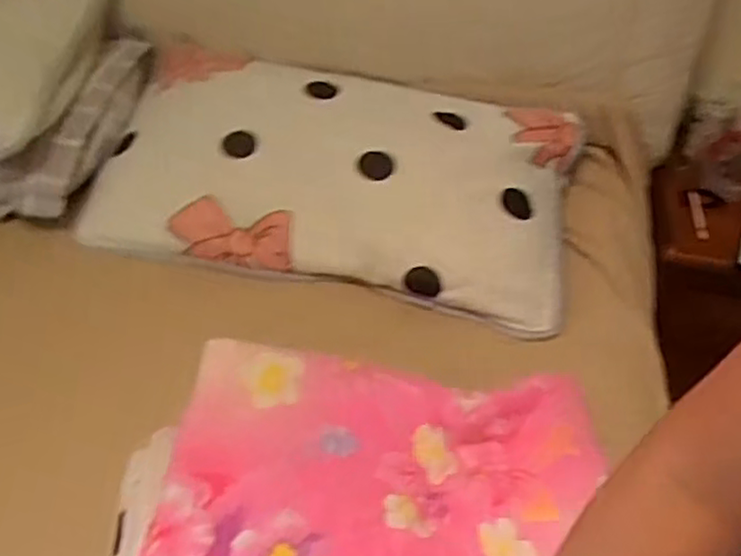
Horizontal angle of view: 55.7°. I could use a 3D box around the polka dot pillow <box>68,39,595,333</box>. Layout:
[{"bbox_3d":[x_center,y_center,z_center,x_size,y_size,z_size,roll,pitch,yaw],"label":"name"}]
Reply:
[{"bbox_3d":[-0.055,-0.166,1.080,0.720,0.161,0.377,10,44,8],"label":"polka dot pillow"}]

